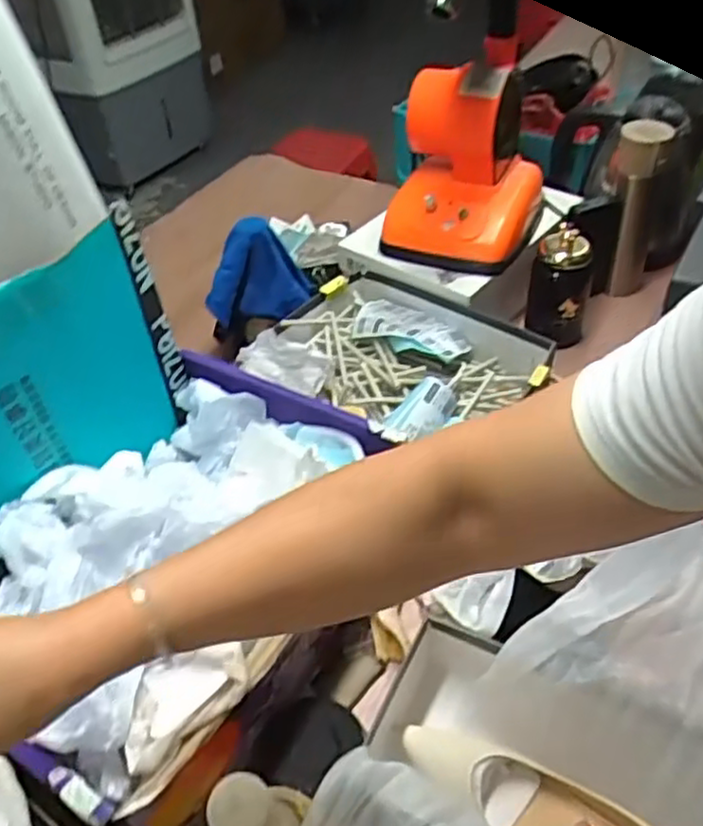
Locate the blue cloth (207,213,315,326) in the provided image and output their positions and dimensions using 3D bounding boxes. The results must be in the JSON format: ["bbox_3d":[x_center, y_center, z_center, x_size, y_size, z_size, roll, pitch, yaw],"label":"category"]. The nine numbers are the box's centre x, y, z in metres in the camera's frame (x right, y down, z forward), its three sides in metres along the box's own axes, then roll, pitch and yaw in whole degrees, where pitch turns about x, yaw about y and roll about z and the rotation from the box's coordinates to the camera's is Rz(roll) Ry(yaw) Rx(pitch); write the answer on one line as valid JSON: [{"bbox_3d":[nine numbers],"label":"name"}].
[{"bbox_3d":[-0.124,-0.181,0.951,0.146,0.118,0.056,-25,48,-18],"label":"blue cloth"}]

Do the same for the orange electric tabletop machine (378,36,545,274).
[{"bbox_3d":[0.153,-0.336,0.972,0.194,0.196,0.221,9,46,14],"label":"orange electric tabletop machine"}]

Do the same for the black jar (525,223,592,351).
[{"bbox_3d":[0.275,-0.166,0.972,0.074,0.143,0.075,-3,45,3],"label":"black jar"}]

